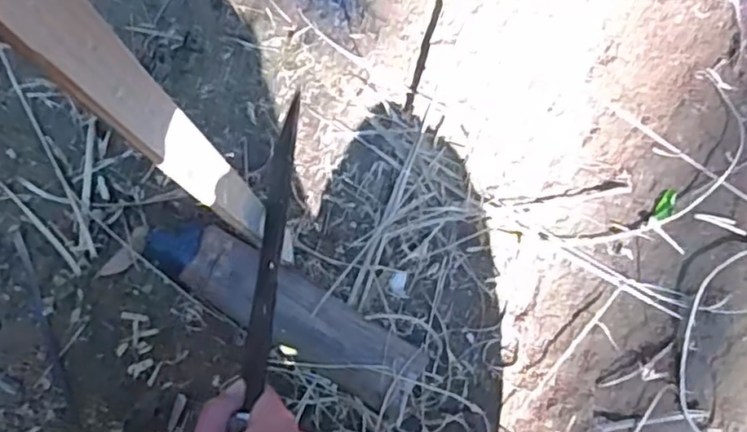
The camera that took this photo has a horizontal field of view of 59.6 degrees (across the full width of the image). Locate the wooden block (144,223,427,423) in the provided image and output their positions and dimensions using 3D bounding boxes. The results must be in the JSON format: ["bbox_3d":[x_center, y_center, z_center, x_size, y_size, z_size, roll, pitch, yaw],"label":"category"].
[{"bbox_3d":[-0.076,0.084,0.578,0.261,0.043,0.065,31,78,6],"label":"wooden block"}]

